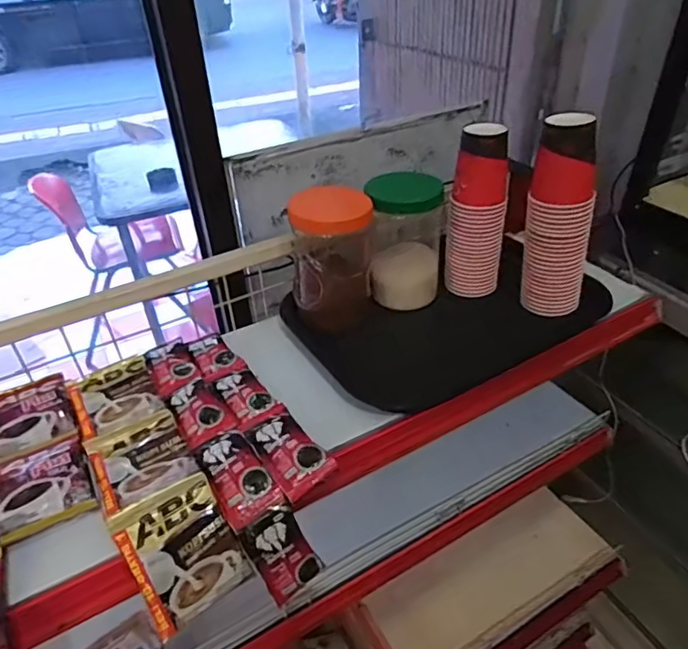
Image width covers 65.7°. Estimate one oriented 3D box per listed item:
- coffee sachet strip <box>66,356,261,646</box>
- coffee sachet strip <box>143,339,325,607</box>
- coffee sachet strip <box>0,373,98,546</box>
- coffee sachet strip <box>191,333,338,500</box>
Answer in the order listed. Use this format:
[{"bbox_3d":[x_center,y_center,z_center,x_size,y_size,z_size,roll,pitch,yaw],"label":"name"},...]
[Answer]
[{"bbox_3d":[-0.192,0.140,0.516,0.085,0.054,0.289,-24,42,-25],"label":"coffee sachet strip"},{"bbox_3d":[-0.133,0.130,0.560,0.054,0.082,0.317,-25,42,-25],"label":"coffee sachet strip"},{"bbox_3d":[-0.303,0.116,0.523,0.076,0.020,0.206,-22,42,-23],"label":"coffee sachet strip"},{"bbox_3d":[-0.104,0.074,0.563,0.050,0.011,0.267,-25,42,-25],"label":"coffee sachet strip"}]

